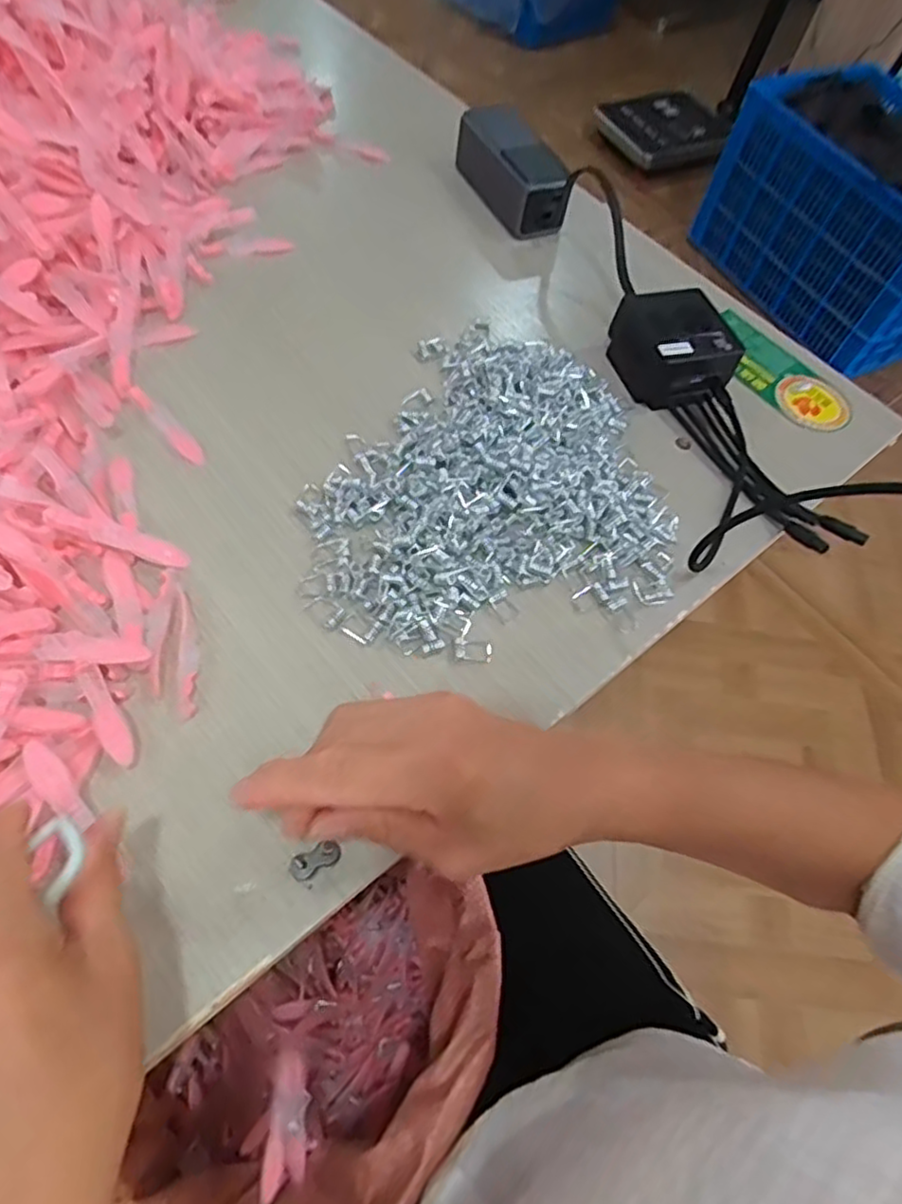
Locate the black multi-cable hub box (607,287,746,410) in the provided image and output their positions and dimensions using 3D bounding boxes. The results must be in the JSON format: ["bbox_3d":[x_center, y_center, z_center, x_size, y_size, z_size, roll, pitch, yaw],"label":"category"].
[{"bbox_3d":[0.170,-0.200,0.534,0.073,0.047,0.093,-9,63,-14],"label":"black multi-cable hub box"}]

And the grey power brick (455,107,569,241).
[{"bbox_3d":[0.055,-0.391,0.628,0.055,0.053,0.135,-16,65,-17],"label":"grey power brick"}]

